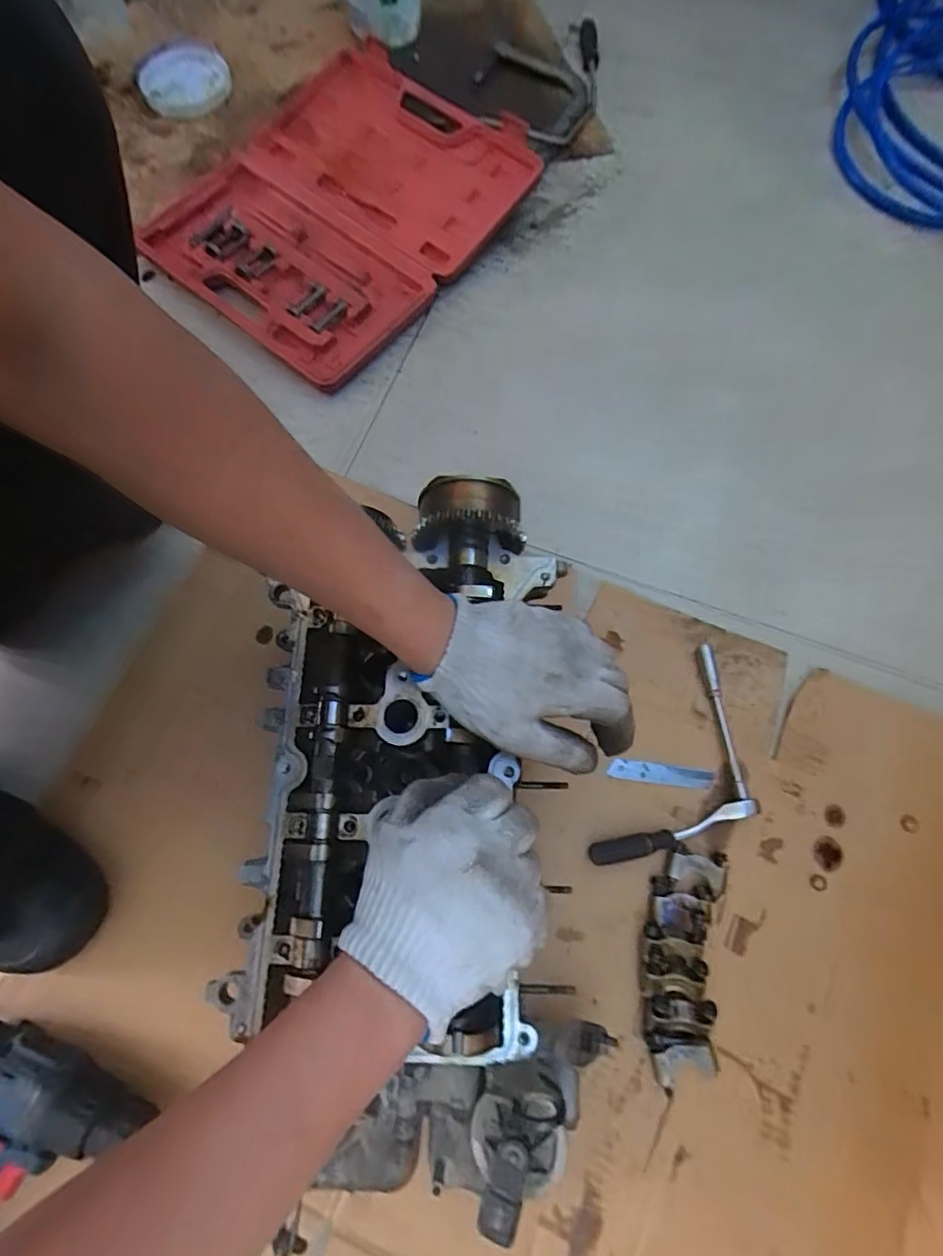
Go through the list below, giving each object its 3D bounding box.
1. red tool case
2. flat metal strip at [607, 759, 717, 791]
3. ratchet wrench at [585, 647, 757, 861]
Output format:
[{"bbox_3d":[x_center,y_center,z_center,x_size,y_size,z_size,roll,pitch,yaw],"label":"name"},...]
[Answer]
[{"bbox_3d":[-0.166,-0.512,0.681,0.336,0.067,0.390,37,76,13],"label":"red tool case"},{"bbox_3d":[0.172,0.133,0.511,0.093,0.004,0.017,8,80,1],"label":"flat metal strip"},{"bbox_3d":[0.203,0.132,0.500,0.101,0.022,0.223,32,75,11],"label":"ratchet wrench"}]

